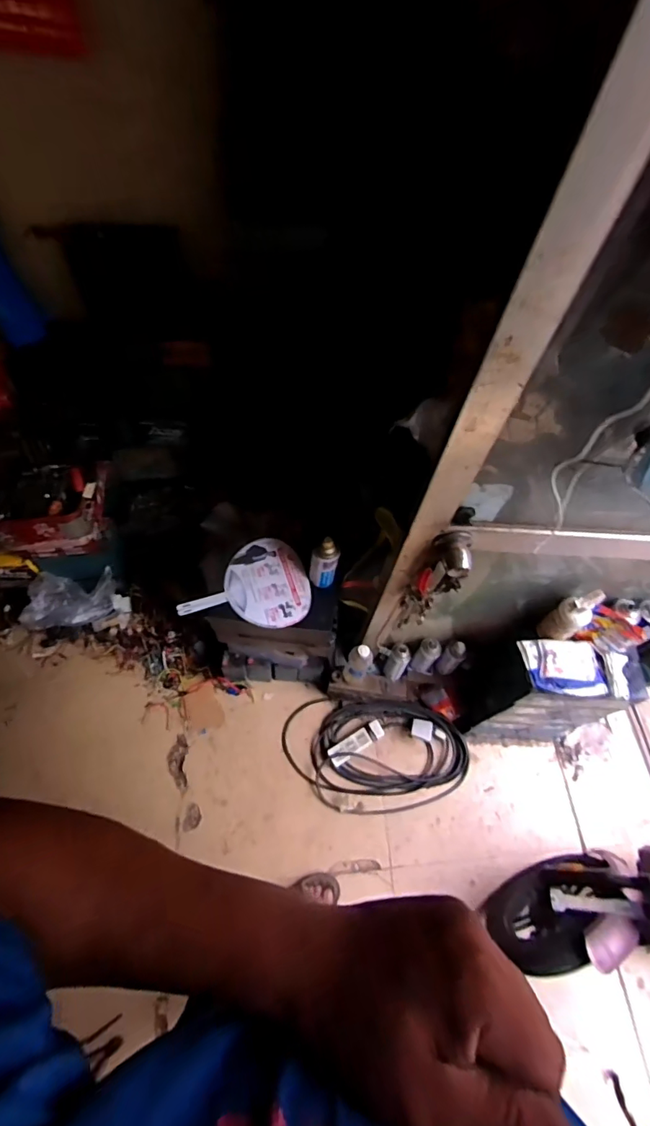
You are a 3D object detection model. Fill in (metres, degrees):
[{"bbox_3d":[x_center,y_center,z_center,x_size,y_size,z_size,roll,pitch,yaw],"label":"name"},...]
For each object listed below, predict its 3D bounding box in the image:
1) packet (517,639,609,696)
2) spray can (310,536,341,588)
[{"bbox_3d":[0.565,0.242,1.154,0.216,0.058,0.119,1,61,-3],"label":"packet"},{"bbox_3d":[-0.001,0.004,1.143,0.056,0.150,0.053,-24,65,-16],"label":"spray can"}]

